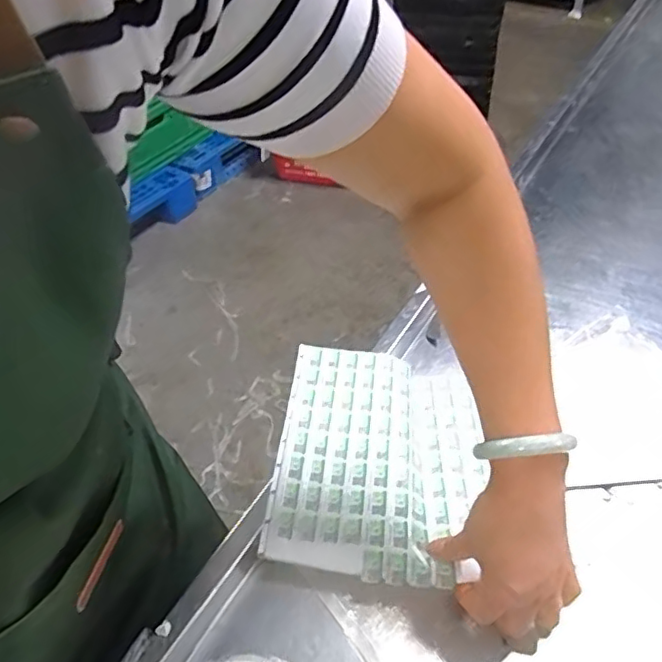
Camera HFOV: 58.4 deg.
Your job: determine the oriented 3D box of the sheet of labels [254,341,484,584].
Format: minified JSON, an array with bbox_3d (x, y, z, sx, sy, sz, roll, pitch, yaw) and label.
[{"bbox_3d":[0.046,0.119,0.577,0.190,0.020,0.244,7,44,1],"label":"sheet of labels"}]

